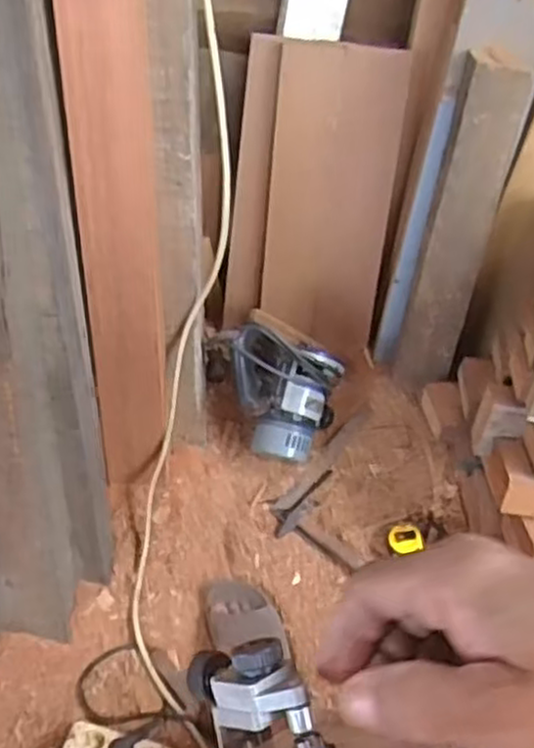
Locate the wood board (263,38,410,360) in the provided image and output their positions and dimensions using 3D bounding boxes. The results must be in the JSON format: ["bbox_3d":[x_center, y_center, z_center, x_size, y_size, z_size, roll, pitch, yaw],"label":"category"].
[{"bbox_3d":[0.113,-0.298,1.368,0.217,0.555,0.026,6,32,3],"label":"wood board"}]

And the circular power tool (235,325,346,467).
[{"bbox_3d":[0.033,0.035,1.314,0.183,0.222,0.163,8,57,2],"label":"circular power tool"}]

